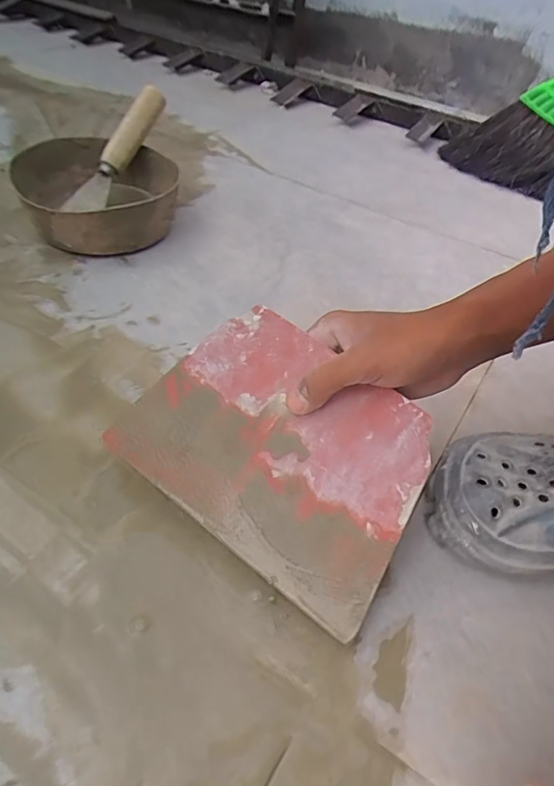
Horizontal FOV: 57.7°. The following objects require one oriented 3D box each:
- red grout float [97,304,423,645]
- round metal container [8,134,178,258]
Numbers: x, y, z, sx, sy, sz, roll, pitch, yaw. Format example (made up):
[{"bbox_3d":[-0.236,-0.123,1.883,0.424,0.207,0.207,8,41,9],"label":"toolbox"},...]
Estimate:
[{"bbox_3d":[-0.001,0.034,0.338,0.200,0.005,0.143,35,86,17],"label":"red grout float"},{"bbox_3d":[-0.208,-0.236,0.608,0.172,0.075,0.175,3,46,-3],"label":"round metal container"}]

